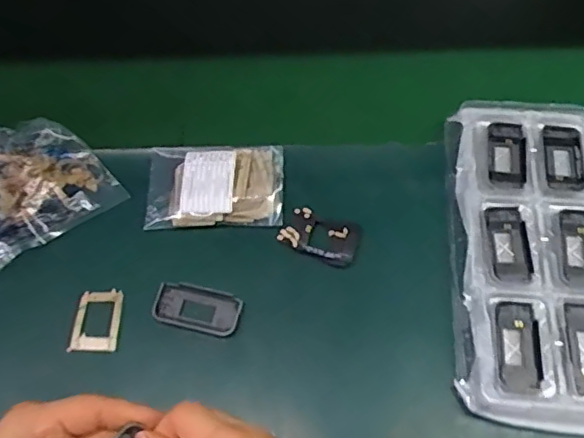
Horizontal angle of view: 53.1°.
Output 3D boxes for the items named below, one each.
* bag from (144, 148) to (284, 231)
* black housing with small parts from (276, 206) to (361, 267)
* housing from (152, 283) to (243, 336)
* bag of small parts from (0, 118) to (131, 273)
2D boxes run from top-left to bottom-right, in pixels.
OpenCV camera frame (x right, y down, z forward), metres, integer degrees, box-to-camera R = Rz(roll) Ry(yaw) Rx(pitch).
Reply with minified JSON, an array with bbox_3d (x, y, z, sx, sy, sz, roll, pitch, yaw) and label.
[{"bbox_3d":[-0.075,-0.034,0.578,0.131,0.024,0.083,1,61,3],"label":"bag"},{"bbox_3d":[0.026,0.016,0.550,0.072,0.017,0.041,19,63,12],"label":"black housing with small parts"},{"bbox_3d":[-0.085,0.080,0.530,0.079,0.012,0.040,11,62,8],"label":"housing"},{"bbox_3d":[-0.269,-0.036,0.578,0.156,0.035,0.133,-36,66,-17],"label":"bag of small parts"}]

